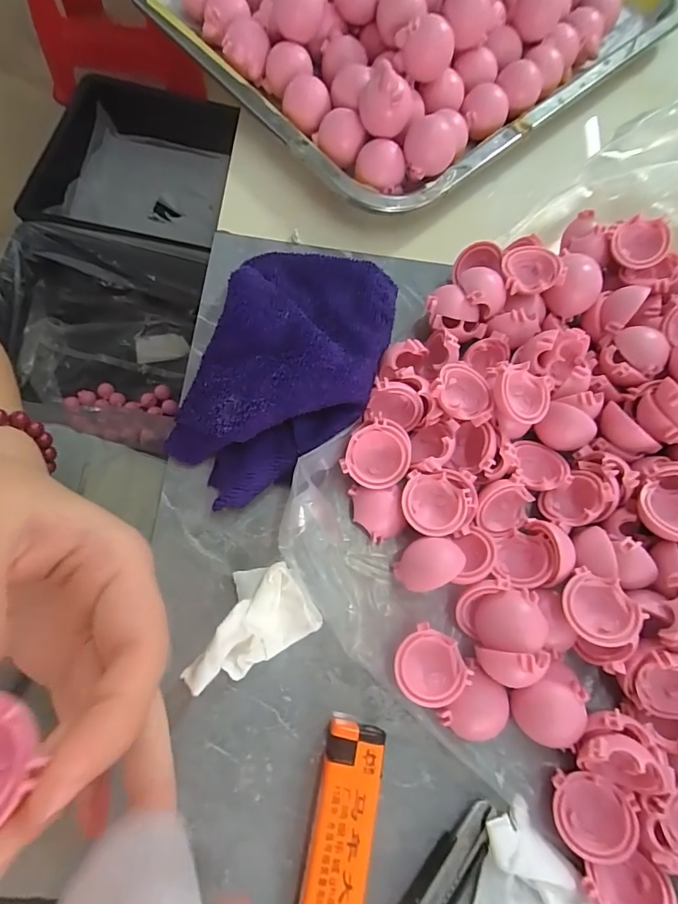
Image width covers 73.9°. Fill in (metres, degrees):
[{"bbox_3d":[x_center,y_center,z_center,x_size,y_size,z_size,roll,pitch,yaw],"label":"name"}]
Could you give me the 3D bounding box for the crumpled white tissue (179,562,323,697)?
[{"bbox_3d":[-0.040,0.072,0.190,0.053,0.021,0.037,-29,77,-13],"label":"crumpled white tissue"}]

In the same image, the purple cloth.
[{"bbox_3d":[-0.023,-0.043,0.219,0.079,0.030,0.138,23,72,2],"label":"purple cloth"}]

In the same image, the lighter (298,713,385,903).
[{"bbox_3d":[0.001,0.149,0.171,0.023,0.010,0.081,12,72,-1],"label":"lighter"}]

